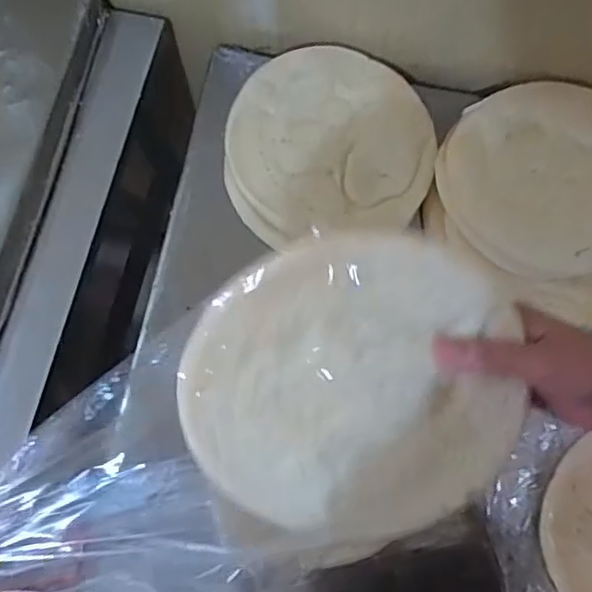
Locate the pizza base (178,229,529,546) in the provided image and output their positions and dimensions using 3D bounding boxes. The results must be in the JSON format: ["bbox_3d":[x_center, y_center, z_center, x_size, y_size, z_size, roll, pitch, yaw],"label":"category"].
[{"bbox_3d":[0.033,0.058,0.372,0.186,0.020,0.198,-1,112,-2],"label":"pizza base"}]

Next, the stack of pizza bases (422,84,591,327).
[{"bbox_3d":[0.243,-0.100,0.608,0.212,0.056,0.211,17,75,5],"label":"stack of pizza bases"}]

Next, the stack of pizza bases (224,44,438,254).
[{"bbox_3d":[0.031,-0.153,0.627,0.200,0.029,0.188,-12,75,-3],"label":"stack of pizza bases"}]

